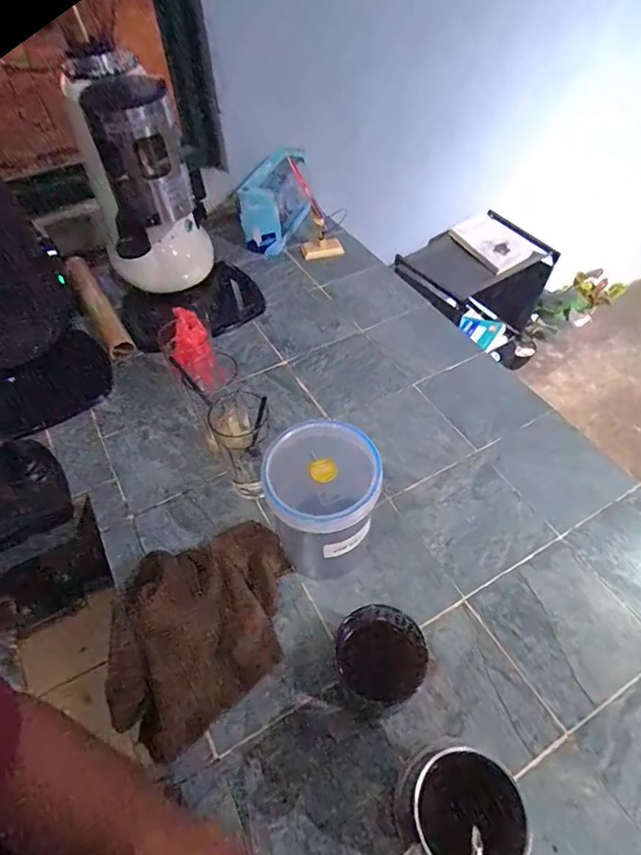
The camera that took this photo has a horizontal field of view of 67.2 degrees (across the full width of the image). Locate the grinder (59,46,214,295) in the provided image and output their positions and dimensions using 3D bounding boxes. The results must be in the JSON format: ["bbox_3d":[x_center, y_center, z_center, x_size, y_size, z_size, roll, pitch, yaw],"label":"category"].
[{"bbox_3d":[-0.297,-0.396,0.844,0.178,0.337,0.195,-15,52,-10],"label":"grinder"}]

